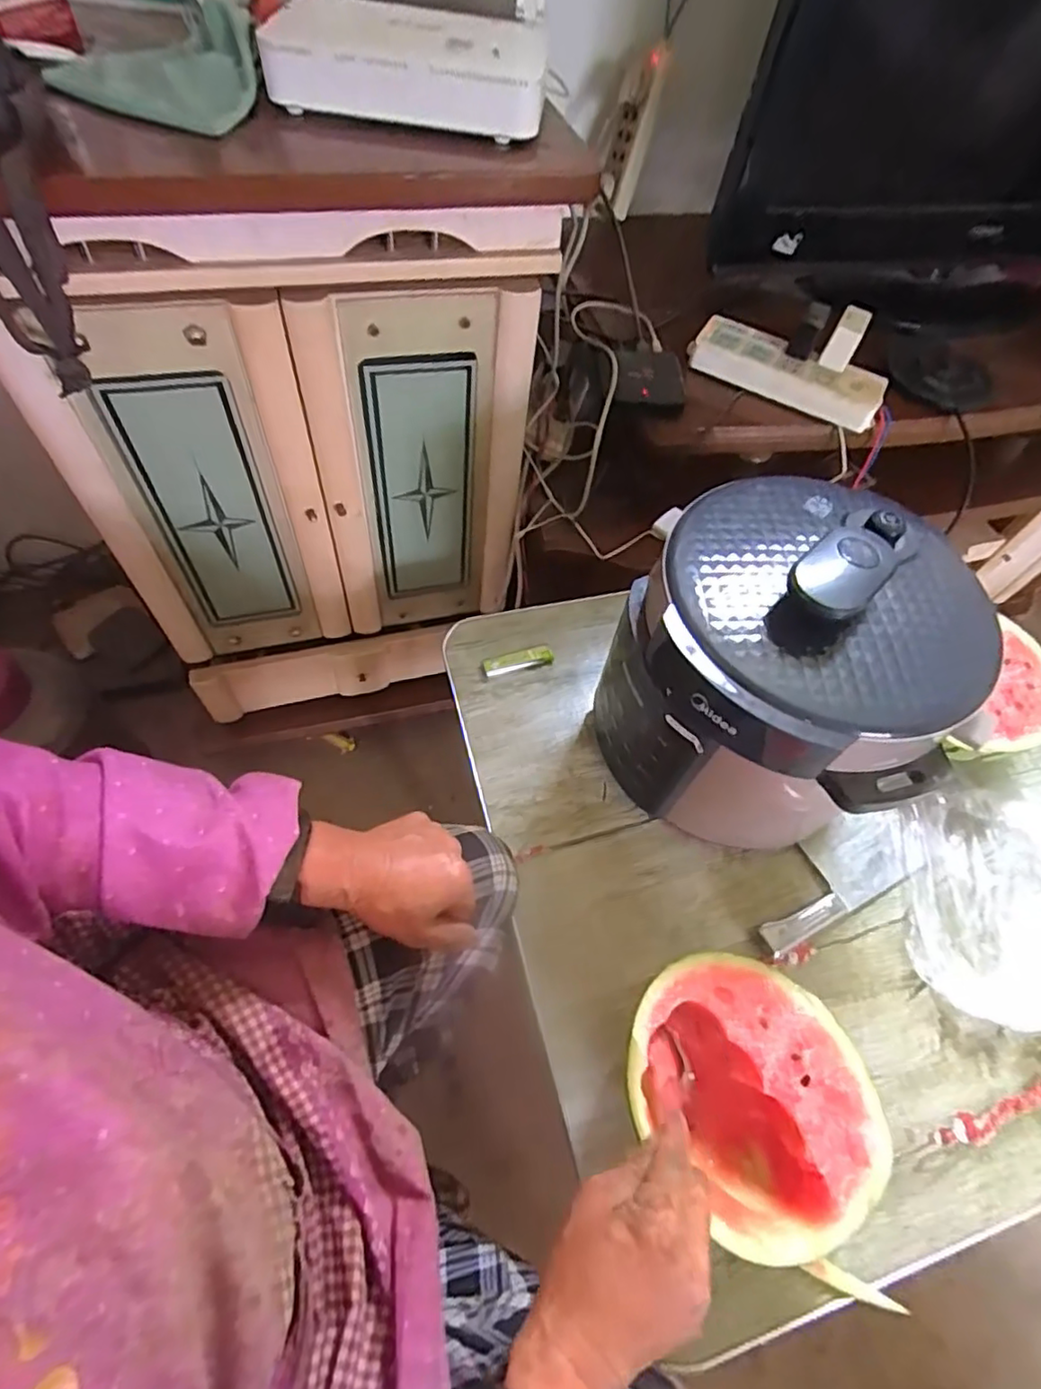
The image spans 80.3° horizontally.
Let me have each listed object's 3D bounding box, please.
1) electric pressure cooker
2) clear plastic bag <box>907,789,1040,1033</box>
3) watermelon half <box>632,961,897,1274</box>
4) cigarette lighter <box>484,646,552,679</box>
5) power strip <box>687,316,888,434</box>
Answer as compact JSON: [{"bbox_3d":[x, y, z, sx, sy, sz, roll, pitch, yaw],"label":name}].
[{"bbox_3d":[0.221,-0.021,0.554,0.261,0.263,0.249,3,58,-4],"label":"electric pressure cooker"},{"bbox_3d":[0.528,0.200,0.591,0.289,0.060,0.238,13,58,3],"label":"clear plastic bag"},{"bbox_3d":[0.165,0.295,0.465,0.159,0.082,0.176,-30,64,-21],"label":"watermelon half"},{"bbox_3d":[-0.001,-0.039,0.717,0.084,0.017,0.020,-15,61,-15],"label":"cigarette lighter"},{"bbox_3d":[0.319,-0.388,0.744,0.232,0.040,0.069,27,59,11],"label":"power strip"}]

